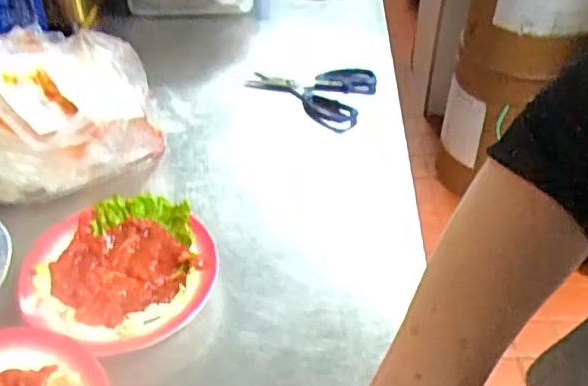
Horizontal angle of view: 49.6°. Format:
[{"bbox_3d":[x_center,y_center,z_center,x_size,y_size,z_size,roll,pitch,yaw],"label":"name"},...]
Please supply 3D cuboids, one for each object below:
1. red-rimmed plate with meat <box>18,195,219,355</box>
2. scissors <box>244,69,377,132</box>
[{"bbox_3d":[-0.152,0.070,0.561,0.160,0.037,0.152,0,43,0],"label":"red-rimmed plate with meat"},{"bbox_3d":[0.022,-0.133,0.815,0.150,0.025,0.104,18,43,16],"label":"scissors"}]

